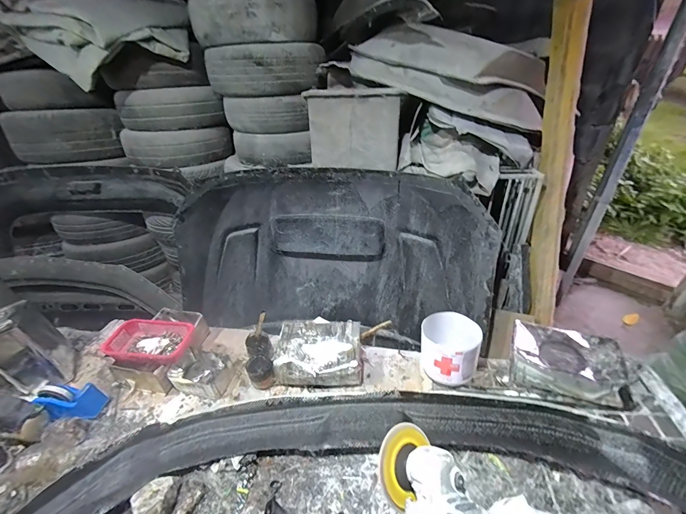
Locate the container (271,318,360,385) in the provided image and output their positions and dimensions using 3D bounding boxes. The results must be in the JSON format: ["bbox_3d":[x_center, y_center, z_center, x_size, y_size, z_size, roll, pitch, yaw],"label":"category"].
[{"bbox_3d":[-0.067,0.282,0.896,0.245,0.099,0.161,0,34,4],"label":"container"}]

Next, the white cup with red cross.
[{"bbox_3d":[0.289,0.257,0.845,0.143,0.150,0.135,-2,34,1],"label":"white cup with red cross"}]

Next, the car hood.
[{"bbox_3d":[-0.117,0.021,1.594,1.677,0.805,0.266,3,34,9],"label":"car hood"}]

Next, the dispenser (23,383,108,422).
[{"bbox_3d":[-0.781,0.412,0.871,0.170,0.068,0.087,13,34,-3],"label":"dispenser"}]

